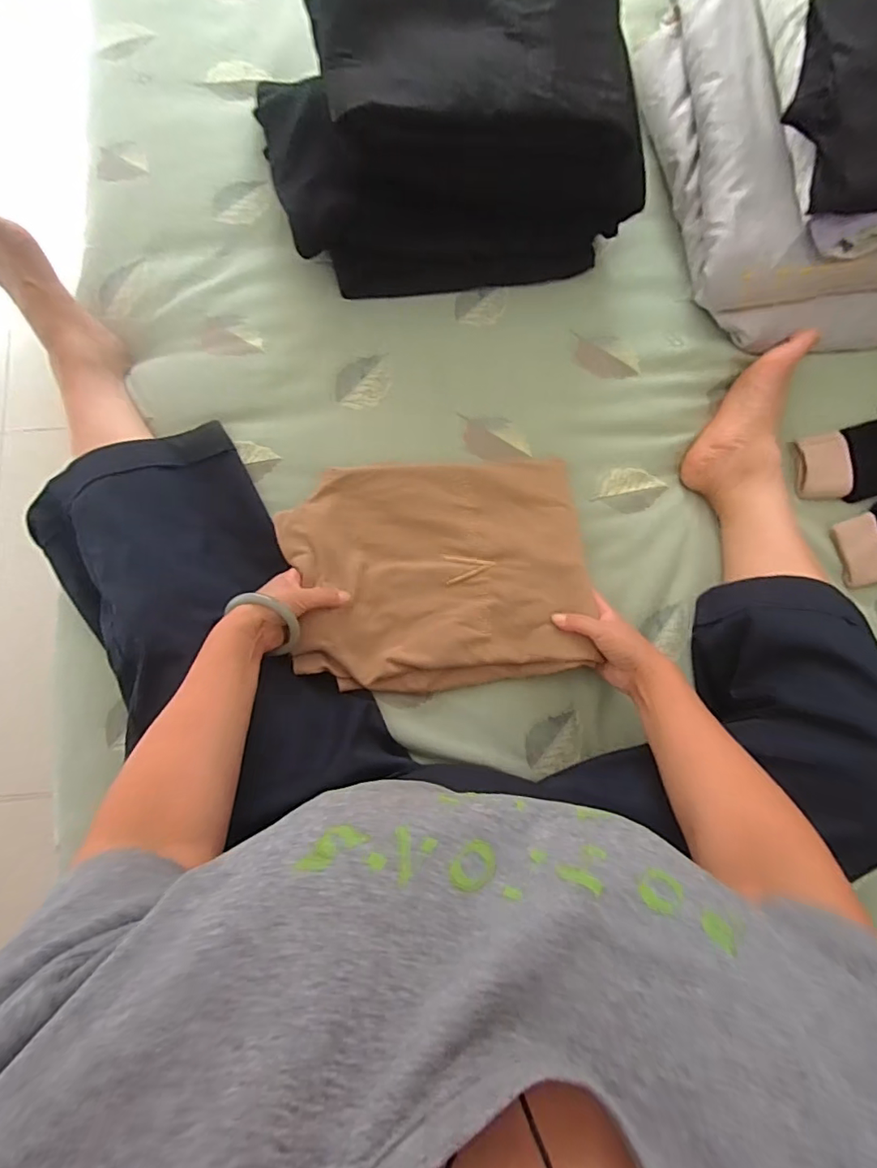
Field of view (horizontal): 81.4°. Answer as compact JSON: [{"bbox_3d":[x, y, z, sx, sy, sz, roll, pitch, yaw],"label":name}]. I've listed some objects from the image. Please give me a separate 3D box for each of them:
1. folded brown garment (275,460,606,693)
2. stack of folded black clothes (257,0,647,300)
[{"bbox_3d":[0.000,-0.014,0.578,0.321,0.032,0.247,-4,81,-1],"label":"folded brown garment"},{"bbox_3d":[0.012,-0.511,0.589,0.415,0.244,0.211,-12,81,-2],"label":"stack of folded black clothes"}]

